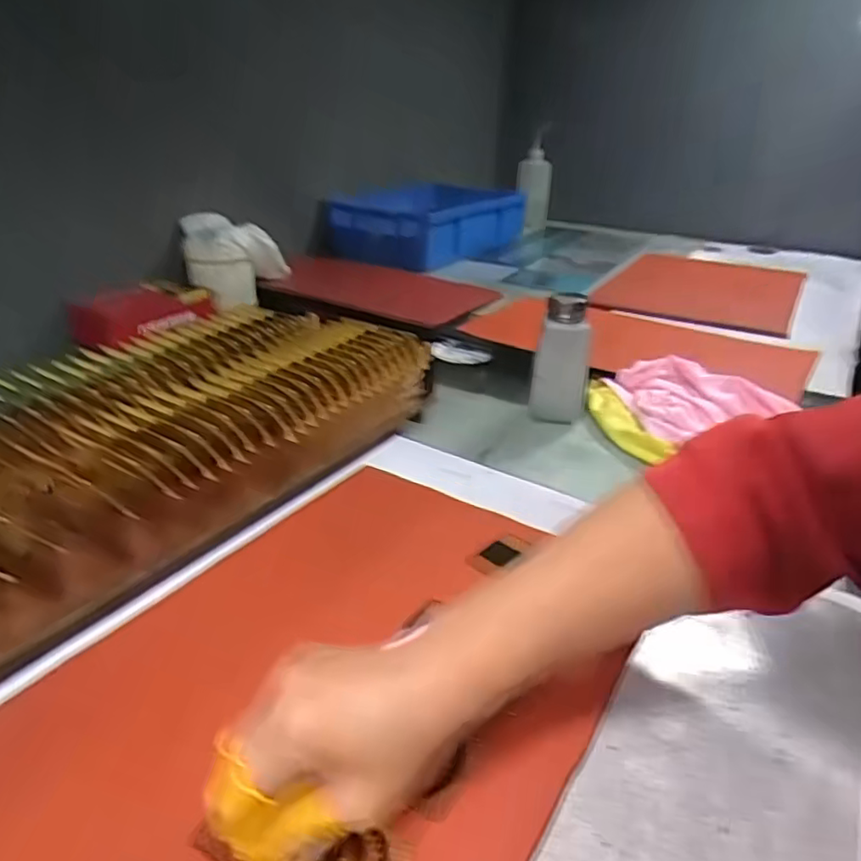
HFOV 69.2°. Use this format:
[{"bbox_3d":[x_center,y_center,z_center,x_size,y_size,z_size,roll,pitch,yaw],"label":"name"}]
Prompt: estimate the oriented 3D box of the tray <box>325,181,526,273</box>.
[{"bbox_3d":[-0.013,-0.401,1.220,0.257,0.110,0.343,22,33,33],"label":"tray"}]

